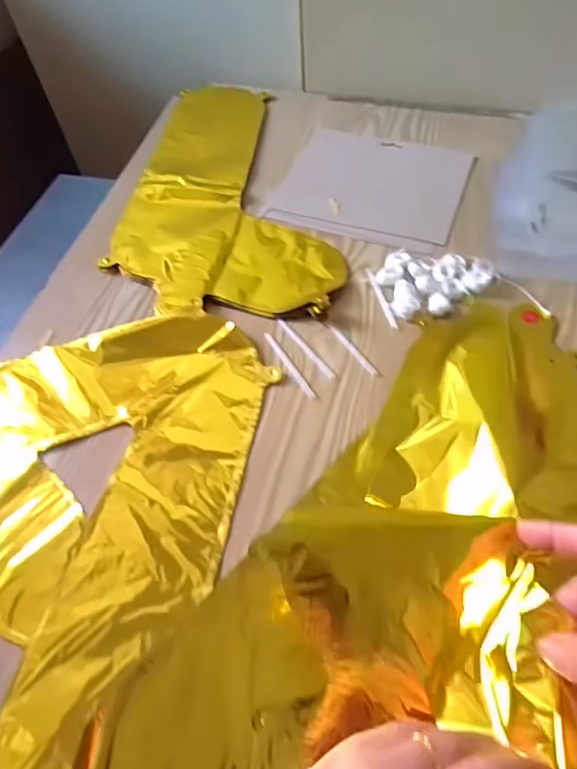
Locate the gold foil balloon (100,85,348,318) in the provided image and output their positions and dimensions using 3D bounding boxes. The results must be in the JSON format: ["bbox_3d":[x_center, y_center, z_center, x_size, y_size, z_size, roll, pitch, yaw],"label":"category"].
[{"bbox_3d":[-0.064,-0.233,0.592,0.232,0.021,0.397,0,55,4],"label":"gold foil balloon"}]

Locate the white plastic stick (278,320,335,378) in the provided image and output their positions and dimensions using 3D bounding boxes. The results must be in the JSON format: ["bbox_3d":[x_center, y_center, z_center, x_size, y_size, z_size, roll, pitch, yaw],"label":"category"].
[{"bbox_3d":[0.016,-0.033,0.459,0.008,0.004,0.082,-31,58,-17],"label":"white plastic stick"}]

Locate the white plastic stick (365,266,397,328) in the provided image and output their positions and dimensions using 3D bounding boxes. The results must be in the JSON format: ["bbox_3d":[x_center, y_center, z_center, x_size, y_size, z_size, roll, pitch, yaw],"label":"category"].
[{"bbox_3d":[0.088,-0.083,0.489,0.006,0.004,0.082,-11,55,-4],"label":"white plastic stick"}]

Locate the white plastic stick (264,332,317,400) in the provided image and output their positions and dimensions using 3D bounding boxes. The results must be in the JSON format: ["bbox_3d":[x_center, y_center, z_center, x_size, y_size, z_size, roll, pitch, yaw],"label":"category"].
[{"bbox_3d":[0.001,-0.018,0.448,0.007,0.004,0.080,-27,57,-15],"label":"white plastic stick"}]

